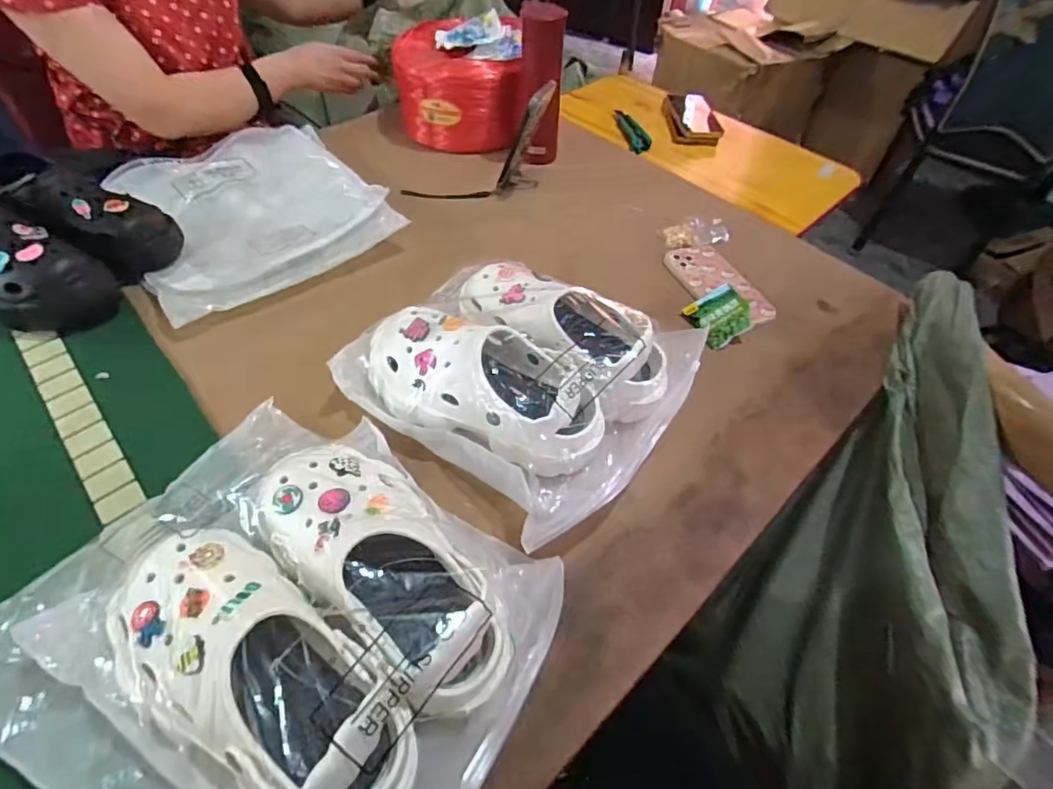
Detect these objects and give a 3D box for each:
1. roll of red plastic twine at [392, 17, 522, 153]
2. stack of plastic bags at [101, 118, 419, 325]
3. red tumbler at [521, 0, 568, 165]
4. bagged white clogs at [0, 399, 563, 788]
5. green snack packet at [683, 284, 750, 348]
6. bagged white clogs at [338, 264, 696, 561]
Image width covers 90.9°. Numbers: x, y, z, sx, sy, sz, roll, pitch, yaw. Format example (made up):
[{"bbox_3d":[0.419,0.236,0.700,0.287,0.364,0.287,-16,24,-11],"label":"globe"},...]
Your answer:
[{"bbox_3d":[-0.115,-0.546,0.930,0.211,0.155,0.215,2,52,-2],"label":"roll of red plastic twine"},{"bbox_3d":[-0.394,-0.272,0.756,0.321,0.043,0.347,-29,59,-23],"label":"stack of plastic bags"},{"bbox_3d":[0.024,-0.482,0.830,0.067,0.220,0.069,1,52,-3],"label":"red tumbler"},{"bbox_3d":[-0.187,0.164,0.389,0.368,0.094,0.316,28,56,18],"label":"bagged white clogs"},{"bbox_3d":[0.249,-0.103,0.666,0.070,0.013,0.074,-35,58,7],"label":"green snack packet"},{"bbox_3d":[-0.006,-0.034,0.549,0.314,0.097,0.273,31,57,19],"label":"bagged white clogs"}]

